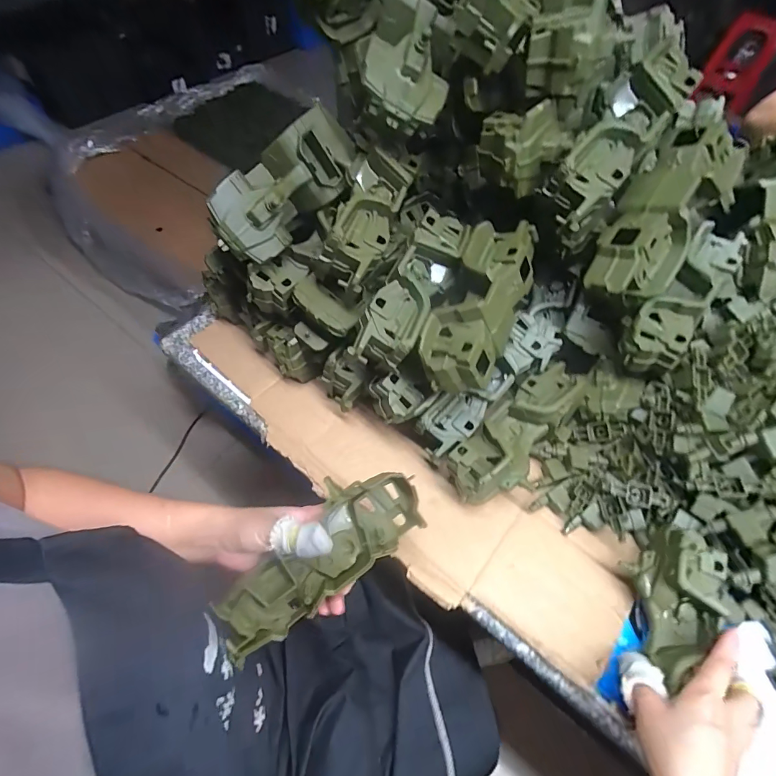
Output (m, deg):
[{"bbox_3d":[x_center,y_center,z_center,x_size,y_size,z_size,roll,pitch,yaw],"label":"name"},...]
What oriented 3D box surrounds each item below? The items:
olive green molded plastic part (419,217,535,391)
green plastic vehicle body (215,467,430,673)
[{"bbox_3d":[0.091,-0.086,0.382,0.073,0.057,0.186,24,73,10],"label":"olive green molded plastic part"},{"bbox_3d":[-0.058,0.132,0.334,0.182,0.080,0.050,-36,23,-6],"label":"green plastic vehicle body"}]

